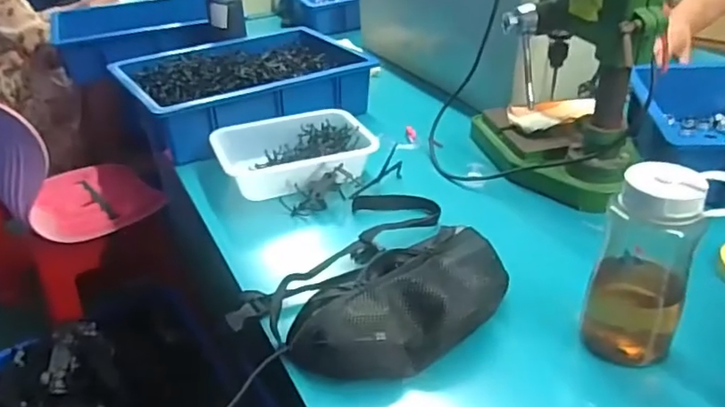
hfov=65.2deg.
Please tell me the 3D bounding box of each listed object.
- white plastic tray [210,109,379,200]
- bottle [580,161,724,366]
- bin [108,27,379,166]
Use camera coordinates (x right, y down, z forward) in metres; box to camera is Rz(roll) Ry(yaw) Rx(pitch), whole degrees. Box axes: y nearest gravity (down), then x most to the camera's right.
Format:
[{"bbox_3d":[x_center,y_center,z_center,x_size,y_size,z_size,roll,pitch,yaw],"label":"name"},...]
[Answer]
[{"bbox_3d":[-0.107,-0.086,0.931,0.240,0.061,0.161,-17,35,-20],"label":"white plastic tray"},{"bbox_3d":[0.294,0.062,0.575,0.104,0.206,0.084,15,37,27],"label":"bottle"},{"bbox_3d":[-0.216,-0.228,1.122,0.454,0.118,0.310,-19,35,-23],"label":"bin"}]

